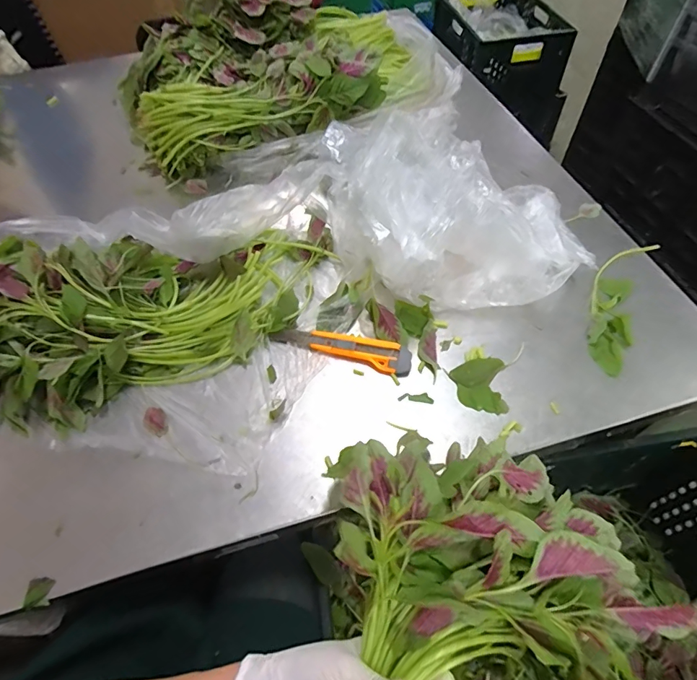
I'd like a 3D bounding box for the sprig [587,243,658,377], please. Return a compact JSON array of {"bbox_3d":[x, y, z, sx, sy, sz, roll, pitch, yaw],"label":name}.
[{"bbox_3d":[0.379,-0.061,0.616,0.063,0.022,0.253,24,60,19],"label":"sprig"}]

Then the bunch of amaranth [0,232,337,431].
[{"bbox_3d":[-0.281,-0.050,0.594,0.499,0.098,0.276,-9,55,-3],"label":"bunch of amaranth"}]

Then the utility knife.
[{"bbox_3d":[-0.010,0.007,0.590,0.190,0.015,0.039,13,57,12],"label":"utility knife"}]

